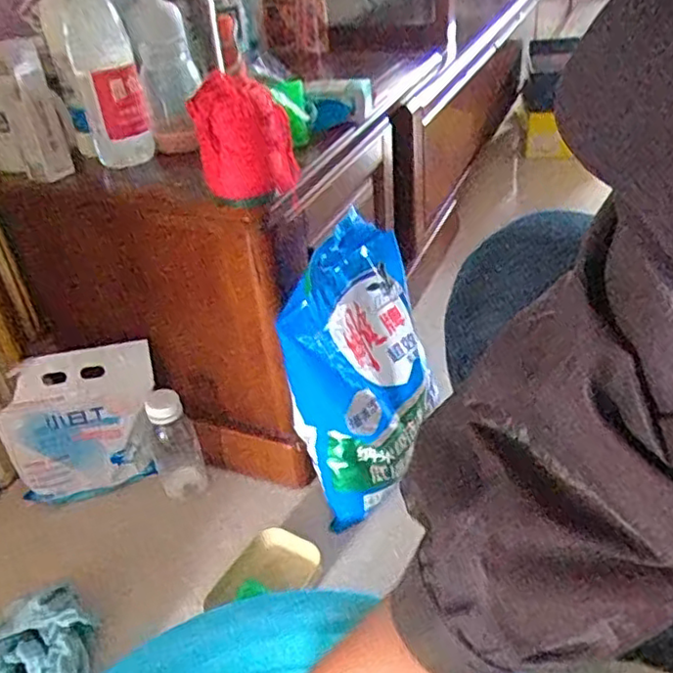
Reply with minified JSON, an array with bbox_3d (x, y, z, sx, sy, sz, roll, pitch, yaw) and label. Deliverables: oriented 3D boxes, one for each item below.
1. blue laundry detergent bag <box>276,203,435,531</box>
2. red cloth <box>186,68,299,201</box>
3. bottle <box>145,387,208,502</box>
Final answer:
[{"bbox_3d":[0.044,0.024,0.771,0.110,0.288,0.237,14,40,26],"label":"blue laundry detergent bag"},{"bbox_3d":[-0.085,-0.188,0.615,0.087,0.103,0.070,-8,35,-2],"label":"red cloth"},{"bbox_3d":[-0.200,0.135,0.810,0.059,0.153,0.049,-20,38,-19],"label":"bottle"}]

